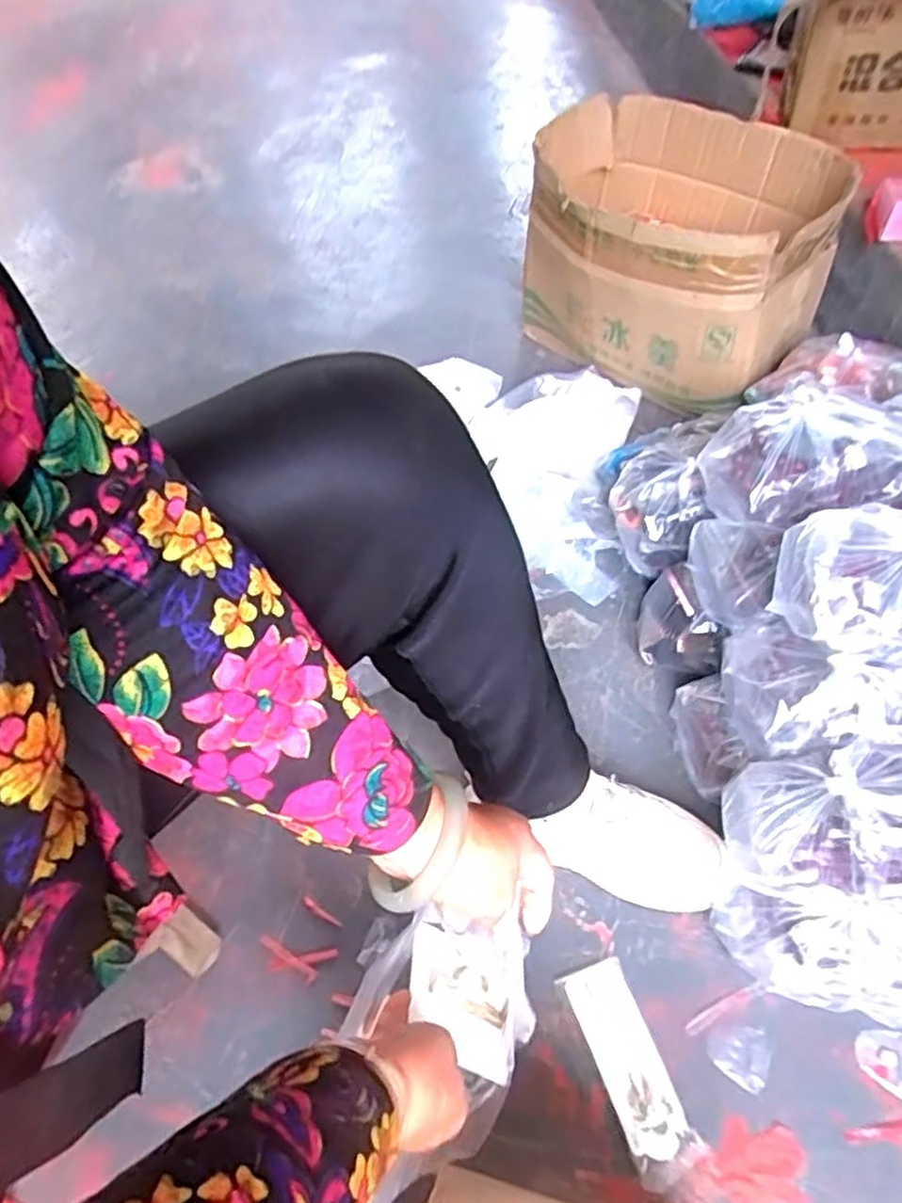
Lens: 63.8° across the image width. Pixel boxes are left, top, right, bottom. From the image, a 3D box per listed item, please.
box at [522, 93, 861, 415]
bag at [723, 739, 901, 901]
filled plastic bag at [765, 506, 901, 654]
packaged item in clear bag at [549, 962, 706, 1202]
[{"bbox_3d":[0.284,-0.461,0.973,0.398,0.261,0.321,28,61,20],"label":"box"},{"bbox_3d":[0.301,0.162,0.538,0.160,0.104,0.111,6,60,3],"label":"bag"},{"bbox_3d":[0.343,-0.013,0.554,0.170,0.067,0.105,5,60,3],"label":"filled plastic bag"},{"bbox_3d":[0.142,0.365,0.565,0.051,0.010,0.153,-20,57,-11],"label":"packaged item in clear bag"}]

